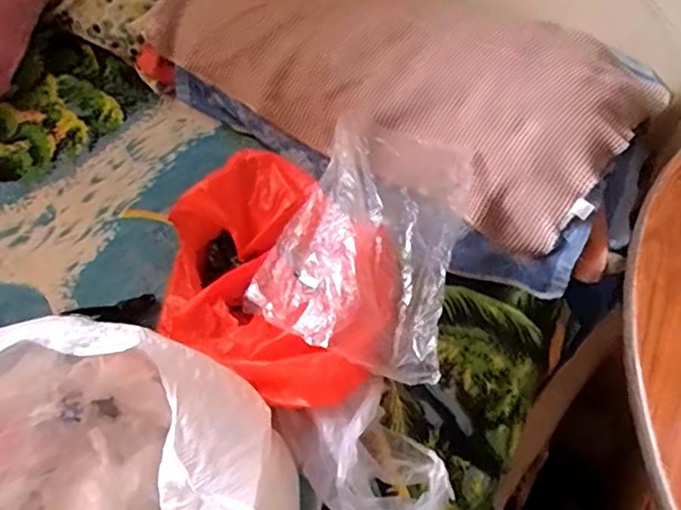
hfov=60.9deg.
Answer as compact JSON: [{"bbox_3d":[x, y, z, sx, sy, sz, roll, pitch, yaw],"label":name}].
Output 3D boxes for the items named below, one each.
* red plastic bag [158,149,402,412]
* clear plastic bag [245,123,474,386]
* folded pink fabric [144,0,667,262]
[{"bbox_3d":[-0.077,0.030,0.652,0.217,0.127,0.307,-31,62,-25],"label":"red plastic bag"},{"bbox_3d":[0.034,-0.024,0.643,0.202,0.084,0.294,16,54,6],"label":"clear plastic bag"},{"bbox_3d":[0.075,-0.260,0.821,0.645,0.127,0.352,31,57,16],"label":"folded pink fabric"}]

